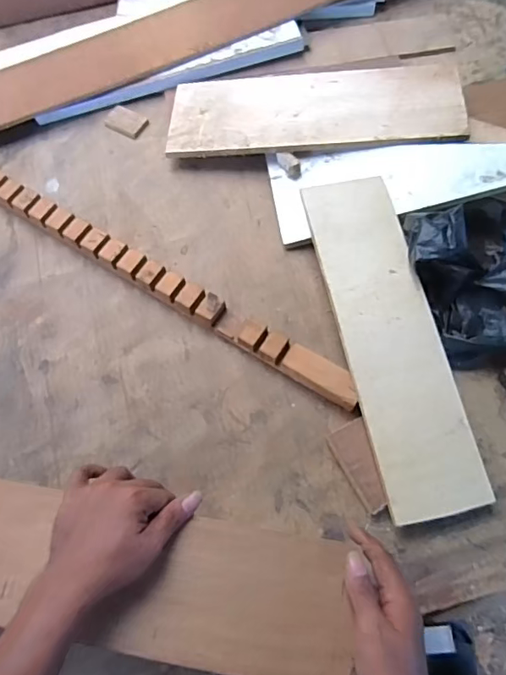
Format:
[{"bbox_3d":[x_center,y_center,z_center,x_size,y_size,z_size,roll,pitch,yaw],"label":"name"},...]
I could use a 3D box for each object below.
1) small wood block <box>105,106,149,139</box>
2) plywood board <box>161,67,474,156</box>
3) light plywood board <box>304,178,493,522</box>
[{"bbox_3d":[-0.218,-0.371,0.855,0.067,0.011,0.046,27,72,13],"label":"small wood block"},{"bbox_3d":[0.094,-0.367,0.799,0.457,0.012,0.167,1,63,8],"label":"plywood board"},{"bbox_3d":[0.178,-0.006,0.643,0.125,0.007,0.449,-12,73,-6],"label":"light plywood board"}]

